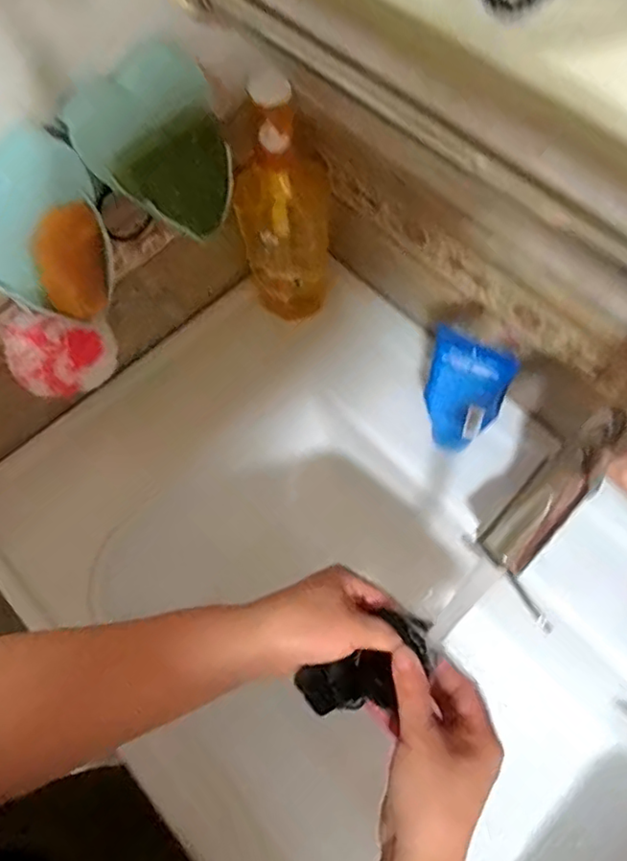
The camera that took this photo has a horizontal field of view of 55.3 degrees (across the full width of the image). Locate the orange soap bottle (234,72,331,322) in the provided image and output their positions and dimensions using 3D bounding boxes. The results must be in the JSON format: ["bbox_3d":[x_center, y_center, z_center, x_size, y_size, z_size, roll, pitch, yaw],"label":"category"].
[{"bbox_3d":[-0.026,-0.193,0.543,0.082,0.250,0.049,-4,66,-1],"label":"orange soap bottle"}]

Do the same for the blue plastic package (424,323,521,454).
[{"bbox_3d":[0.128,-0.029,0.519,0.066,0.142,0.026,26,69,12],"label":"blue plastic package"}]

